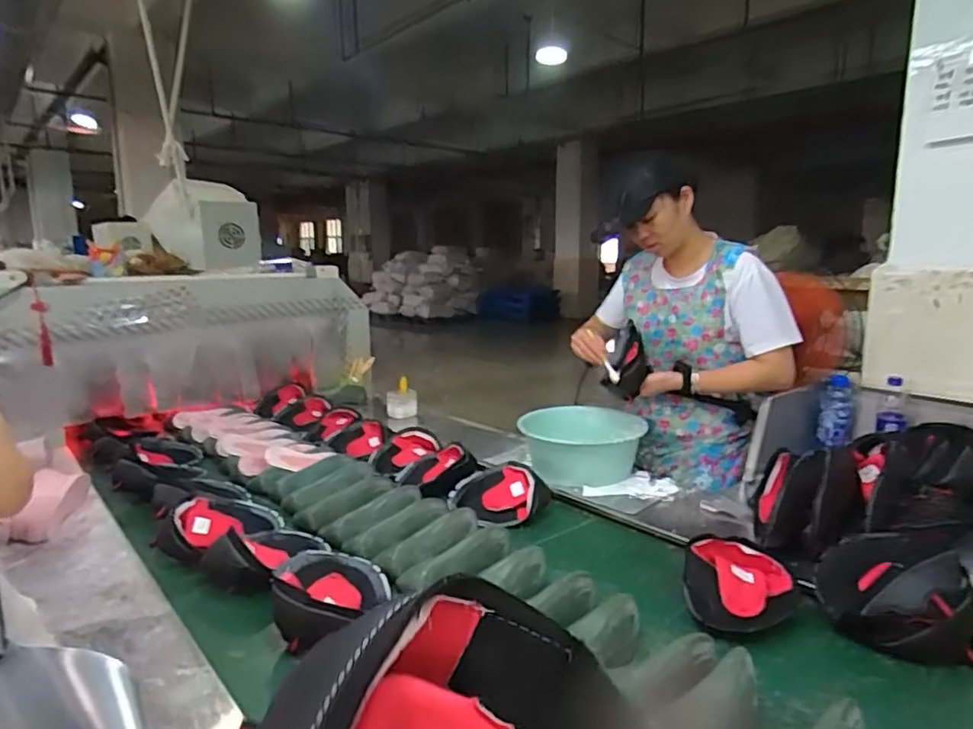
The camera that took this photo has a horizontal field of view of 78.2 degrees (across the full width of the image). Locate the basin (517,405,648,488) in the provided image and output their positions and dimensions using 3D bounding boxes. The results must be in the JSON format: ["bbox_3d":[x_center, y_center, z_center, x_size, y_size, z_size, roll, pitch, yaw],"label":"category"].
[{"bbox_3d":[0.239,0.202,1.530,0.298,0.118,0.298,0,11,0],"label":"basin"}]

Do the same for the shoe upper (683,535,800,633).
[{"bbox_3d":[0.390,0.353,0.952,0.152,0.073,0.167,10,15,41],"label":"shoe upper"}]

